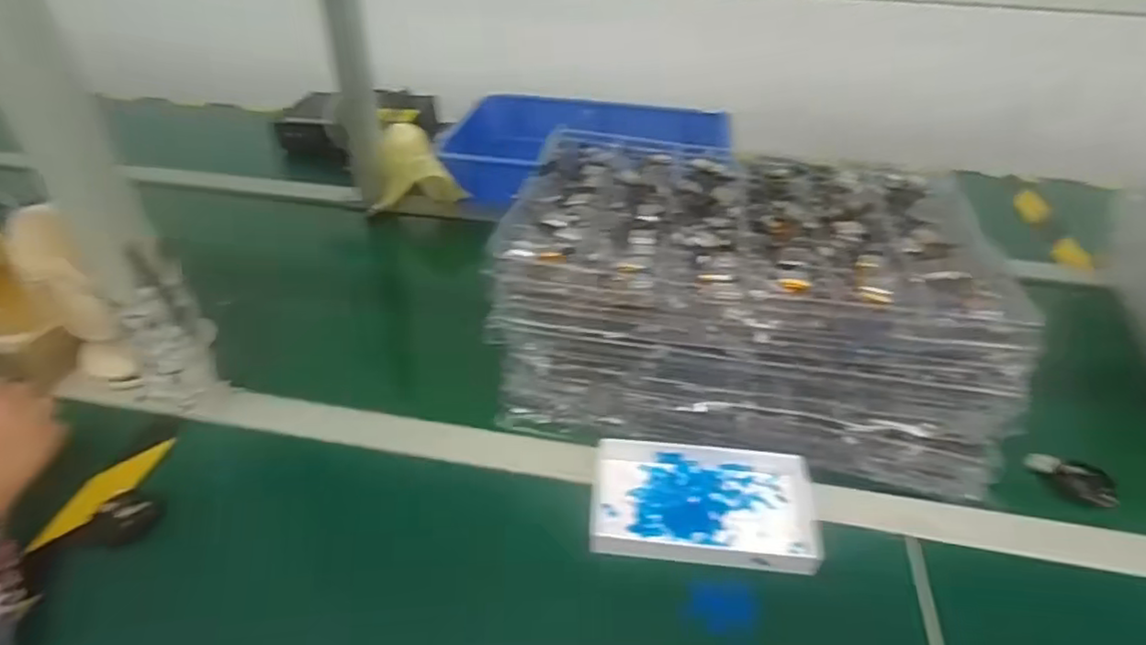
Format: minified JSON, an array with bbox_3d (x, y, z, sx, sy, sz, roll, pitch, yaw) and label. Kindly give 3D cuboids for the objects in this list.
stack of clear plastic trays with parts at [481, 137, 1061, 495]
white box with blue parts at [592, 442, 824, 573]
[{"bbox_3d":[0.161,-0.034,0.666,0.427,0.168,0.327,6,39,5],"label":"stack of clear plastic trays with parts"},{"bbox_3d":[0.110,0.151,0.553,0.181,0.027,0.109,6,39,5],"label":"white box with blue parts"}]

